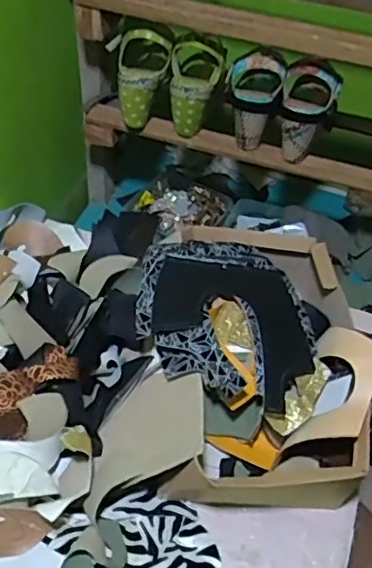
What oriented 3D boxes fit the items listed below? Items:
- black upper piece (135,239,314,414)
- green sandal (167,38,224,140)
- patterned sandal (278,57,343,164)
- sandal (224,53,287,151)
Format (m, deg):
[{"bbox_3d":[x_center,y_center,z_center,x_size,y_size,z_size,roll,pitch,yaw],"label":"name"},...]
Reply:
[{"bbox_3d":[0.048,0.031,0.689,0.203,0.060,0.217,6,47,-1],"label":"black upper piece"},{"bbox_3d":[0.011,-0.295,0.905,0.079,0.137,0.074,9,47,1],"label":"green sandal"},{"bbox_3d":[0.177,-0.255,0.875,0.083,0.134,0.076,15,47,7],"label":"patterned sandal"},{"bbox_3d":[0.101,-0.282,0.892,0.082,0.128,0.096,9,47,1],"label":"sandal"}]

